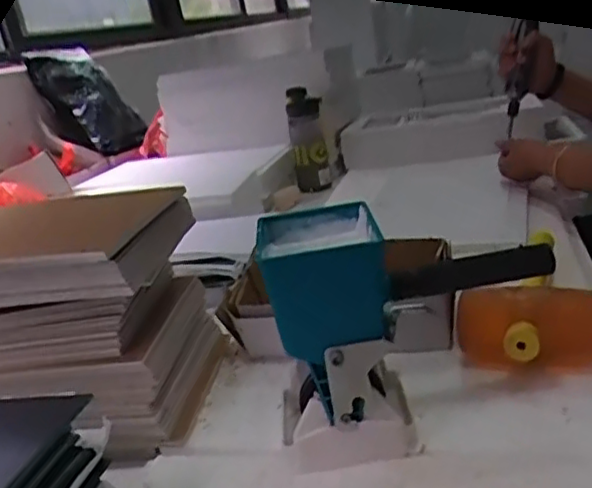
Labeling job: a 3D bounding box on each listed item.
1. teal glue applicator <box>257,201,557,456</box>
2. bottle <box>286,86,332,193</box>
[{"bbox_3d":[0.095,0.058,0.534,0.218,0.174,0.121,-10,18,5],"label":"teal glue applicator"},{"bbox_3d":[0.027,-0.231,1.458,0.078,0.224,0.073,-10,1,-5],"label":"bottle"}]

